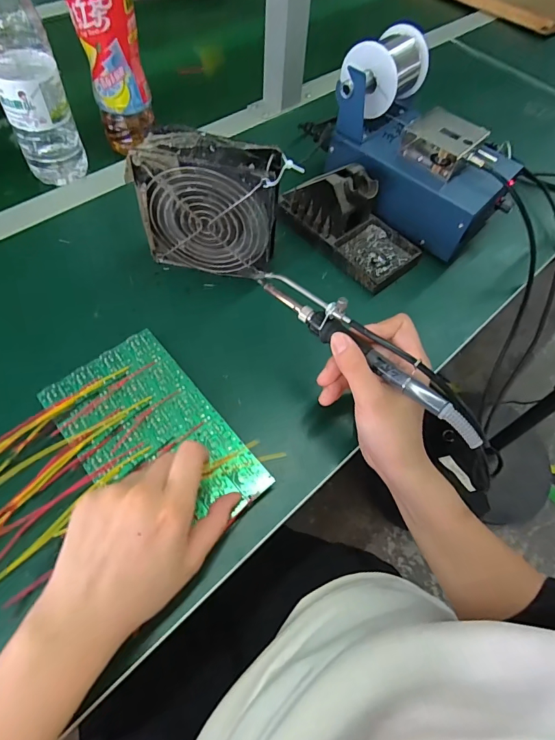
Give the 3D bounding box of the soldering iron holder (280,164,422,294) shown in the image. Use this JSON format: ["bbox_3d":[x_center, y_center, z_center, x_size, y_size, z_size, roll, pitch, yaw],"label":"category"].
[{"bbox_3d":[0.081,-0.159,0.432,0.140,0.070,0.080,40,65,18],"label":"soldering iron holder"}]

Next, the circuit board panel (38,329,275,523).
[{"bbox_3d":[-0.097,0.051,0.321,0.101,0.006,0.171,-36,68,-22],"label":"circuit board panel"}]

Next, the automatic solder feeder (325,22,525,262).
[{"bbox_3d":[0.153,-0.236,0.445,0.111,0.139,0.198,-39,70,-23],"label":"automatic solder feeder"}]

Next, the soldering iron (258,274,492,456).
[{"bbox_3d":[0.065,-0.019,0.302,0.206,0.030,0.020,39,64,20],"label":"soldering iron"}]

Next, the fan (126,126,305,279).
[{"bbox_3d":[-0.058,-0.145,0.383,0.128,0.122,0.042,9,59,1],"label":"fan"}]

